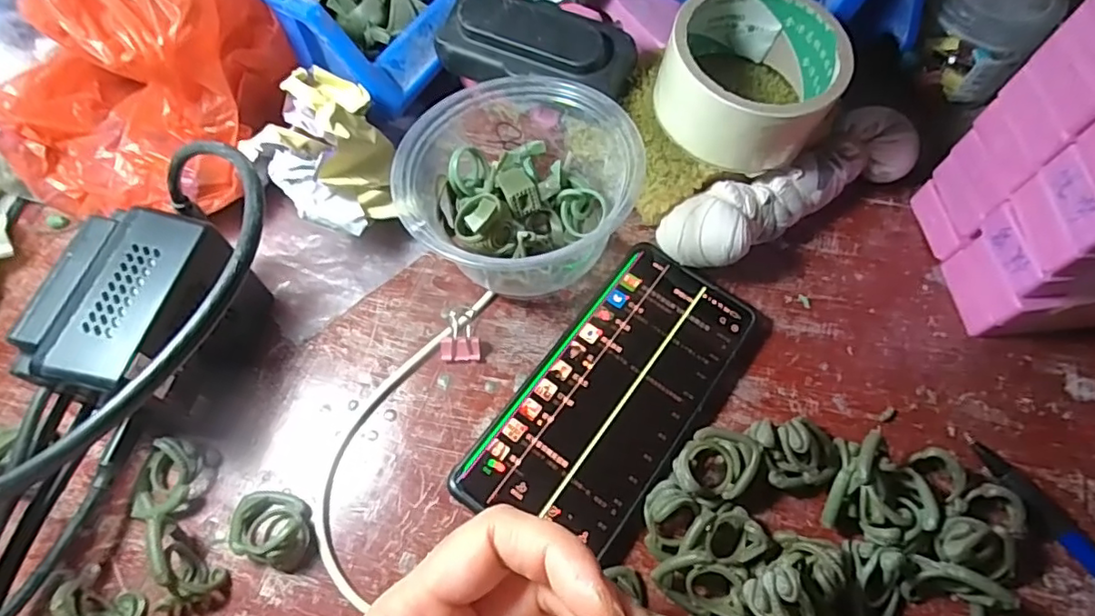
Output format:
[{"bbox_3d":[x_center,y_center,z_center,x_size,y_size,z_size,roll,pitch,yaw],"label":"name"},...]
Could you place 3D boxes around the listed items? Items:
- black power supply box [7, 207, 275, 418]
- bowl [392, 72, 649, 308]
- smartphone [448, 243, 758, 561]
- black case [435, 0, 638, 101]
[{"bbox_3d":[-0.169,0.008,0.260,0.051,0.077,0.076,10,65,3],"label":"black power supply box"},{"bbox_3d":[-0.012,-0.060,0.300,0.107,0.069,0.107,0,65,-1],"label":"bowl"},{"bbox_3d":[0.032,0.041,0.285,0.073,0.013,0.155,35,69,14],"label":"smartphone"},{"bbox_3d":[-0.007,-0.144,0.317,0.103,0.028,0.042,24,67,10],"label":"black case"}]

